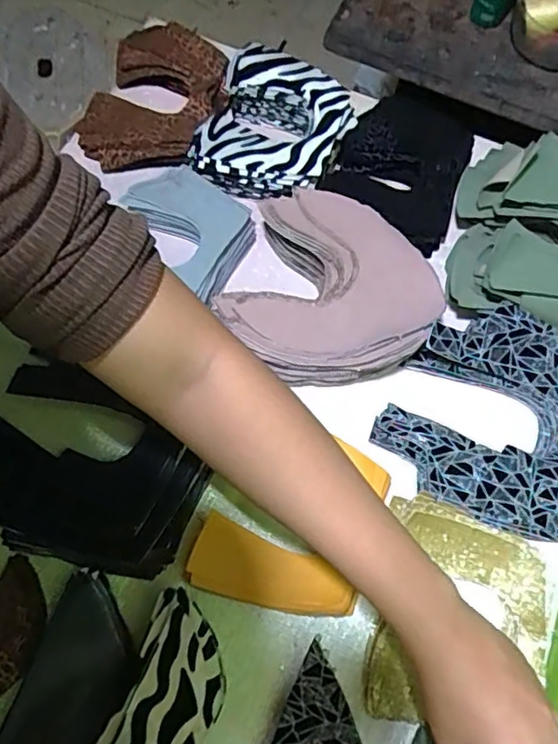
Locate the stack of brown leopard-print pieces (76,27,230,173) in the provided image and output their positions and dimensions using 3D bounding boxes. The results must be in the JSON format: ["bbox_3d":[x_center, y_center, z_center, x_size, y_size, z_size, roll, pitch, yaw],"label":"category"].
[{"bbox_3d":[-0.134,-0.298,0.647,0.137,0.032,0.191,17,68,4],"label":"stack of brown leopard-print pieces"}]

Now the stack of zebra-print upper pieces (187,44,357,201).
[{"bbox_3d":[-0.009,-0.251,0.621,0.143,0.054,0.158,24,69,7],"label":"stack of zebra-print upper pieces"}]

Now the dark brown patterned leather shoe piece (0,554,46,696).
[{"bbox_3d":[-0.207,0.204,0.441,0.050,0.016,0.116,20,68,5],"label":"dark brown patterned leather shoe piece"}]

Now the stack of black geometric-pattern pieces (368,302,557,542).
[{"bbox_3d":[0.195,0.040,0.520,0.186,0.041,0.183,23,69,6],"label":"stack of black geometric-pattern pieces"}]

